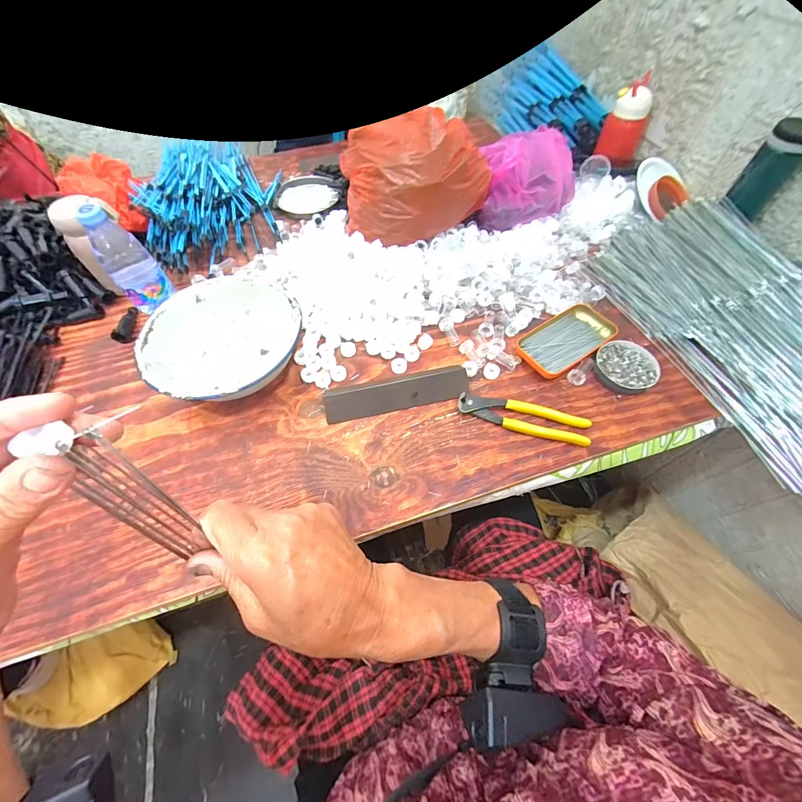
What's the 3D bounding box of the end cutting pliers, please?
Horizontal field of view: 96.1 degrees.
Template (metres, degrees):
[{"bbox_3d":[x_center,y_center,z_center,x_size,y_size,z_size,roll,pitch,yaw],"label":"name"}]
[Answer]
[{"bbox_3d":[0.157,0.019,0.466,0.163,0.020,0.037,14,60,10],"label":"end cutting pliers"}]

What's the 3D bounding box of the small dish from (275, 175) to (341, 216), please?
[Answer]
[{"bbox_3d":[-0.188,-0.422,0.733,0.126,0.011,0.124,-1,59,1],"label":"small dish"}]

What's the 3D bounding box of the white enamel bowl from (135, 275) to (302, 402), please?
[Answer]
[{"bbox_3d":[-0.248,-0.094,0.513,0.211,0.052,0.180,-19,60,-9],"label":"white enamel bowl"}]

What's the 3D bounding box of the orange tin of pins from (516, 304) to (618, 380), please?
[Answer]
[{"bbox_3d":[0.239,-0.092,0.525,0.146,0.017,0.082,-31,63,-16],"label":"orange tin of pins"}]

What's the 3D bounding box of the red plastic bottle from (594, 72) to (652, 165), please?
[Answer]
[{"bbox_3d":[0.464,-0.568,0.739,0.081,0.131,0.069,25,63,16],"label":"red plastic bottle"}]

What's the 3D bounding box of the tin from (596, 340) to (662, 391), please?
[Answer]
[{"bbox_3d":[0.316,-0.050,0.505,0.080,0.016,0.081,-1,59,1],"label":"tin"}]

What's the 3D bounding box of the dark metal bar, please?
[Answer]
[{"bbox_3d":[-0.006,-0.016,0.484,0.191,0.024,0.049,-12,59,-5],"label":"dark metal bar"}]

